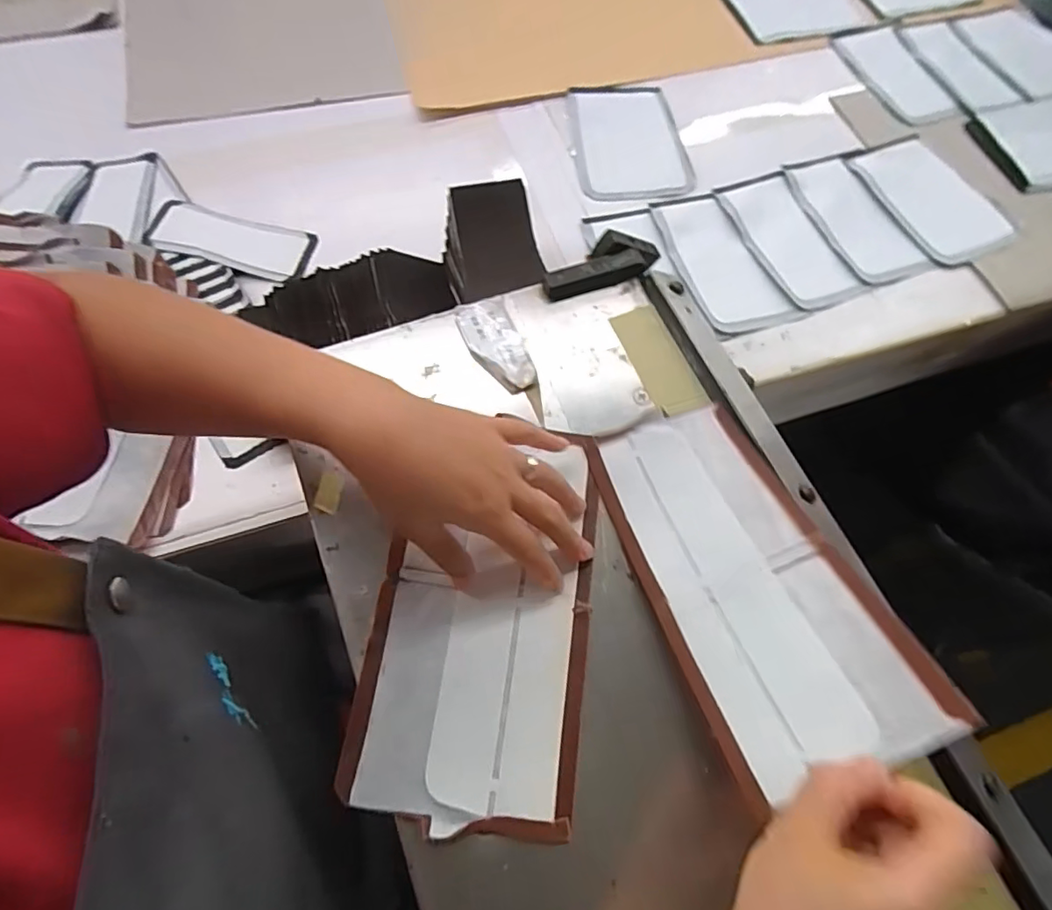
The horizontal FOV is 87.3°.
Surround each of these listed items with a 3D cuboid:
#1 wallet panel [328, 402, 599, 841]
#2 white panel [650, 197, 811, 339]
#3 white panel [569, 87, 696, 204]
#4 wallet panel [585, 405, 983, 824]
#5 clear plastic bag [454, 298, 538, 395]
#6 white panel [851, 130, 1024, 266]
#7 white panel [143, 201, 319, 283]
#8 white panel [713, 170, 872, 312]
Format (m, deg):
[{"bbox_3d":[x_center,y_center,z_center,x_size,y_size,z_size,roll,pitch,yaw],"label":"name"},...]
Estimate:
[{"bbox_3d":[-0.025,0.093,0.327,0.123,0.008,0.217,9,68,0],"label":"wallet panel"},{"bbox_3d":[0.207,-0.208,0.595,0.093,0.011,0.188,-18,70,-9],"label":"white panel"},{"bbox_3d":[0.121,-0.386,0.669,0.128,0.014,0.203,-6,68,-5],"label":"white panel"},{"bbox_3d":[0.118,0.062,0.315,0.099,0.031,0.218,-27,51,7],"label":"wallet panel"},{"bbox_3d":[-0.020,-0.079,0.396,0.039,0.009,0.078,-22,70,-11],"label":"clear plastic bag"},{"bbox_3d":[0.469,-0.299,0.636,0.128,0.007,0.183,-23,70,-11],"label":"white panel"},{"bbox_3d":[-0.311,-0.226,0.583,0.154,0.017,0.072,14,62,-4],"label":"white panel"},{"bbox_3d":[0.286,-0.238,0.603,0.086,0.008,0.186,-21,70,-10],"label":"white panel"}]

